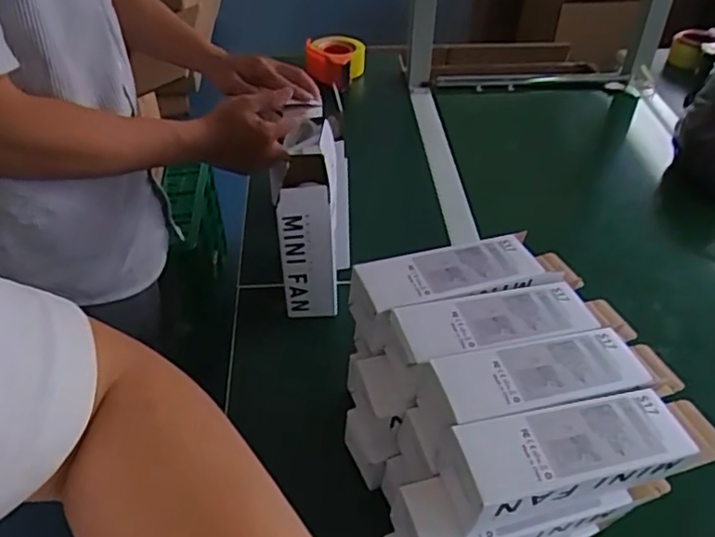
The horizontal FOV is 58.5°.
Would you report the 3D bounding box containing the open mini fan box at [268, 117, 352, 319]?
[{"bbox_3d":[-0.053,-0.055,0.773,0.069,0.214,0.127,3,42,3],"label":"open mini fan box"}]

